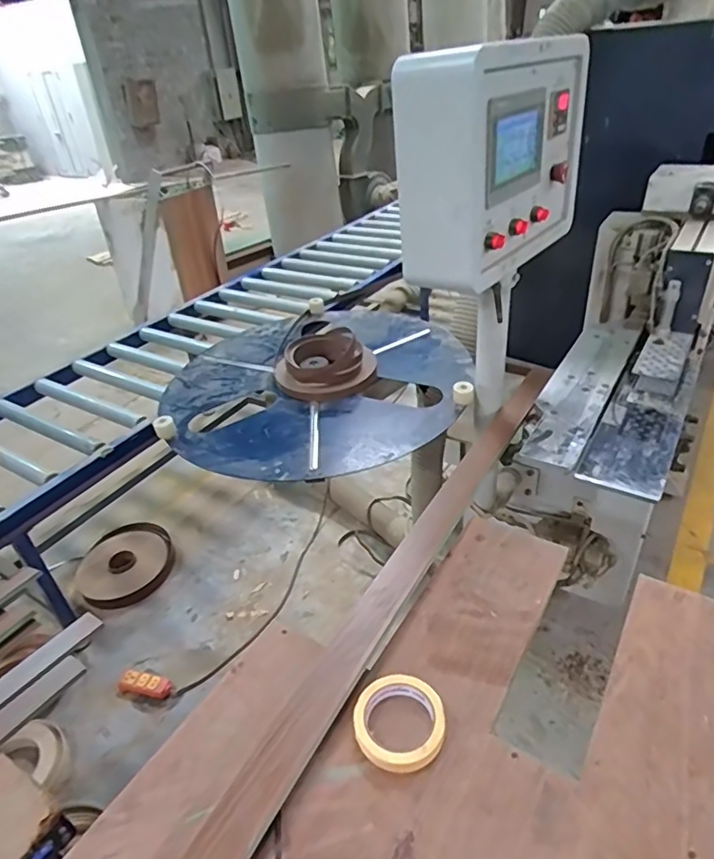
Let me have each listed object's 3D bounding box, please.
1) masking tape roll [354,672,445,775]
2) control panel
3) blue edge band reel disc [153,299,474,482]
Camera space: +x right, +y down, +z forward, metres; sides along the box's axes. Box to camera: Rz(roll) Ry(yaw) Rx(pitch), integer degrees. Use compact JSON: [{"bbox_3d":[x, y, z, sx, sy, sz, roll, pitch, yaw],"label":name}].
[{"bbox_3d":[0.048,0.337,0.643,0.100,0.021,0.105,-4,34,3],"label":"masking tape roll"},{"bbox_3d":[0.237,-0.456,0.946,0.184,0.316,0.417,17,41,27],"label":"control panel"},{"bbox_3d":[-0.103,-0.150,1.305,0.689,0.115,0.720,-4,34,3],"label":"blue edge band reel disc"}]

